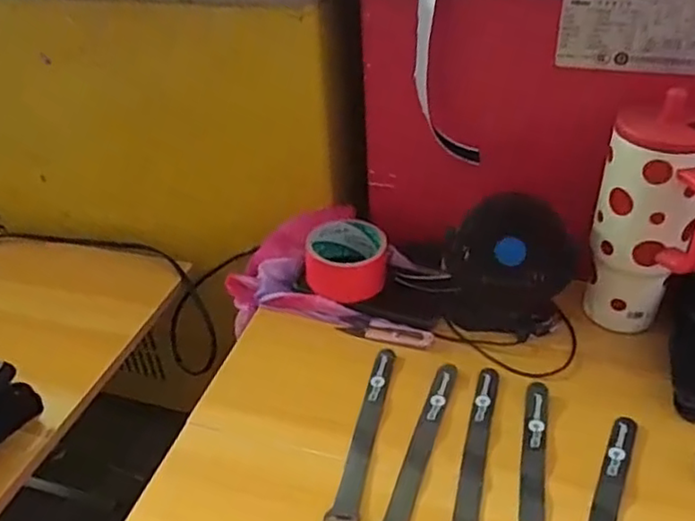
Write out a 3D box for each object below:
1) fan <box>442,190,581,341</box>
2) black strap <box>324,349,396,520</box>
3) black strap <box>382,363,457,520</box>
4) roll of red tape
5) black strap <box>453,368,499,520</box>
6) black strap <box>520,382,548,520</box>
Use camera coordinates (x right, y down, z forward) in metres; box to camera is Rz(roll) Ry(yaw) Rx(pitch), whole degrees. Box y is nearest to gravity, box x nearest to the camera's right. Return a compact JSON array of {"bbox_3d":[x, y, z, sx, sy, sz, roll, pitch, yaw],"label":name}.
[{"bbox_3d":[0.159,0.007,0.632,0.122,0.116,0.070,6,38,14],"label":"fan"},{"bbox_3d":[0.018,0.147,0.557,0.023,0.007,0.190,7,38,14],"label":"black strap"},{"bbox_3d":[0.063,0.157,0.542,0.023,0.005,0.185,10,39,18],"label":"black strap"},{"bbox_3d":[0.000,-0.002,0.691,0.086,0.049,0.078,0,37,5],"label":"roll of red tape"},{"bbox_3d":[0.109,0.160,0.532,0.024,0.006,0.182,8,38,16],"label":"black strap"},{"bbox_3d":[0.151,0.172,0.510,0.023,0.007,0.189,7,38,15],"label":"black strap"}]

